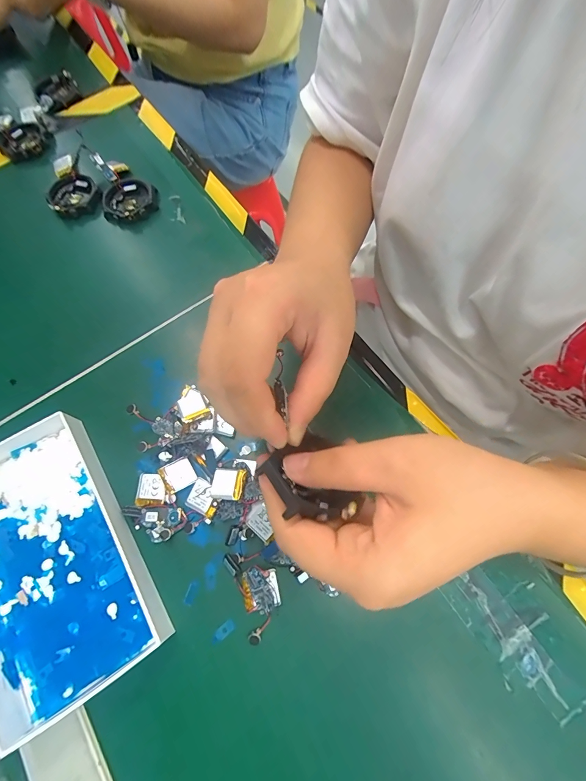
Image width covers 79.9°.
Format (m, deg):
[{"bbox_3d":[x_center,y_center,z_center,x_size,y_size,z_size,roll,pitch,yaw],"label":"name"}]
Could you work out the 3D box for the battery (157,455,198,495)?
[{"bbox_3d":[-0.085,0.062,0.258,0.023,0.006,0.020,-31,72,-9],"label":"battery"}]

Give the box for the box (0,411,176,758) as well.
[{"bbox_3d":[-0.169,0.113,0.234,0.106,0.023,0.172,-33,72,-9],"label":"box"}]

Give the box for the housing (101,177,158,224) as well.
[{"bbox_3d":[-0.167,-0.194,0.358,0.056,0.014,0.045,-27,71,-7],"label":"housing"}]

